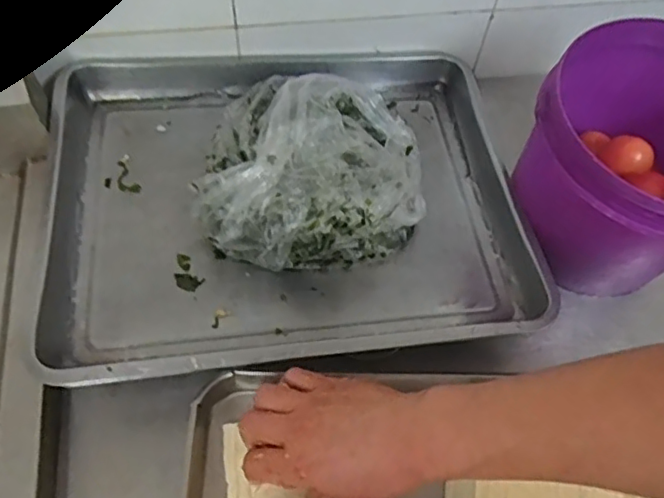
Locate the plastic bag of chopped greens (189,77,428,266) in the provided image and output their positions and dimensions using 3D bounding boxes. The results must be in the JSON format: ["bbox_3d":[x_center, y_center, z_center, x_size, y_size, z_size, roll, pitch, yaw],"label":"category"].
[{"bbox_3d":[-0.014,-0.090,0.606,0.228,0.113,0.211,2,60,-3],"label":"plastic bag of chopped greens"}]

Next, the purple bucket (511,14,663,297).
[{"bbox_3d":[0.304,-0.079,0.611,0.215,0.186,0.225,42,66,18],"label":"purple bucket"}]

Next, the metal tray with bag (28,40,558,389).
[{"bbox_3d":[-0.044,-0.074,0.610,0.481,0.122,0.386,-5,61,-7],"label":"metal tray with bag"}]

